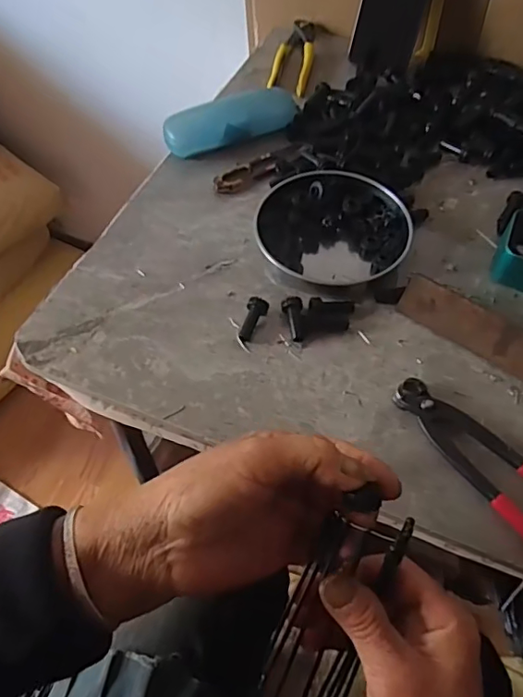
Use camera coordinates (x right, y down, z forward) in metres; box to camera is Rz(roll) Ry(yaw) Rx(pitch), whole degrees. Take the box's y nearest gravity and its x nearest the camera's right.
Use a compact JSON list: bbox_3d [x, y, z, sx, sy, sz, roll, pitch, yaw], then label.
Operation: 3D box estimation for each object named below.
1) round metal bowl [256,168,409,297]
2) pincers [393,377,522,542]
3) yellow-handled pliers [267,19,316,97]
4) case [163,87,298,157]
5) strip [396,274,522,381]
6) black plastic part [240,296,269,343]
[{"bbox_3d":[0.066,-0.106,0.487,0.134,0.038,0.137,1,57,-1],"label":"round metal bowl"},{"bbox_3d":[0.176,0.088,0.363,0.058,0.019,0.192,-34,63,-21],"label":"pincers"},{"bbox_3d":[0.042,-0.371,0.668,0.046,0.016,0.163,9,57,5],"label":"yellow-handled pliers"},{"bbox_3d":[-0.029,-0.244,0.568,0.150,0.046,0.032,-21,59,-14],"label":"case"},{"bbox_3d":[0.194,-0.003,0.418,0.179,0.035,0.004,33,22,19],"label":"strip"},{"bbox_3d":[-0.006,-0.024,0.436,0.017,0.012,0.038,14,57,8],"label":"black plastic part"}]

